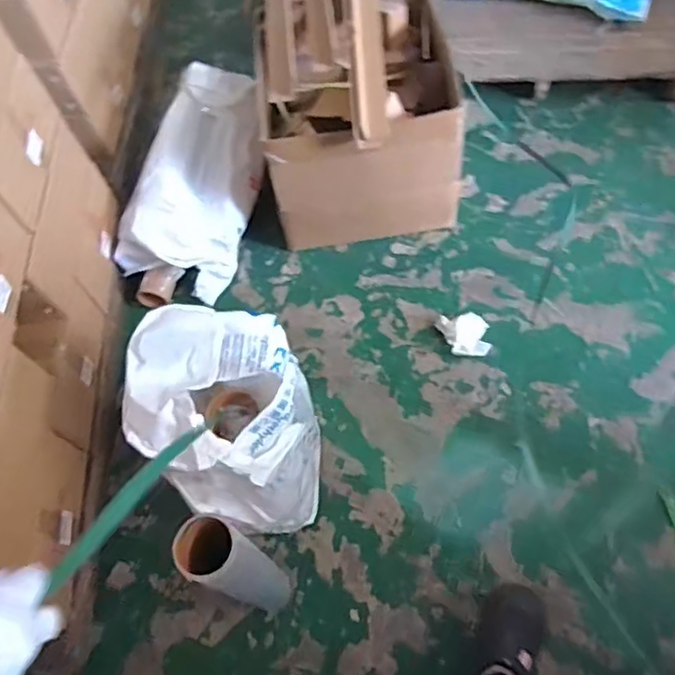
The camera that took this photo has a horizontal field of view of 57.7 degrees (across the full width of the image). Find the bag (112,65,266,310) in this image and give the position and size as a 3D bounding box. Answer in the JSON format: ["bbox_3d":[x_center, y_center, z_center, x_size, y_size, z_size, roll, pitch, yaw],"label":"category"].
[{"bbox_3d":[-0.352,-0.412,1.601,0.295,0.170,0.573,19,86,7],"label":"bag"}]

